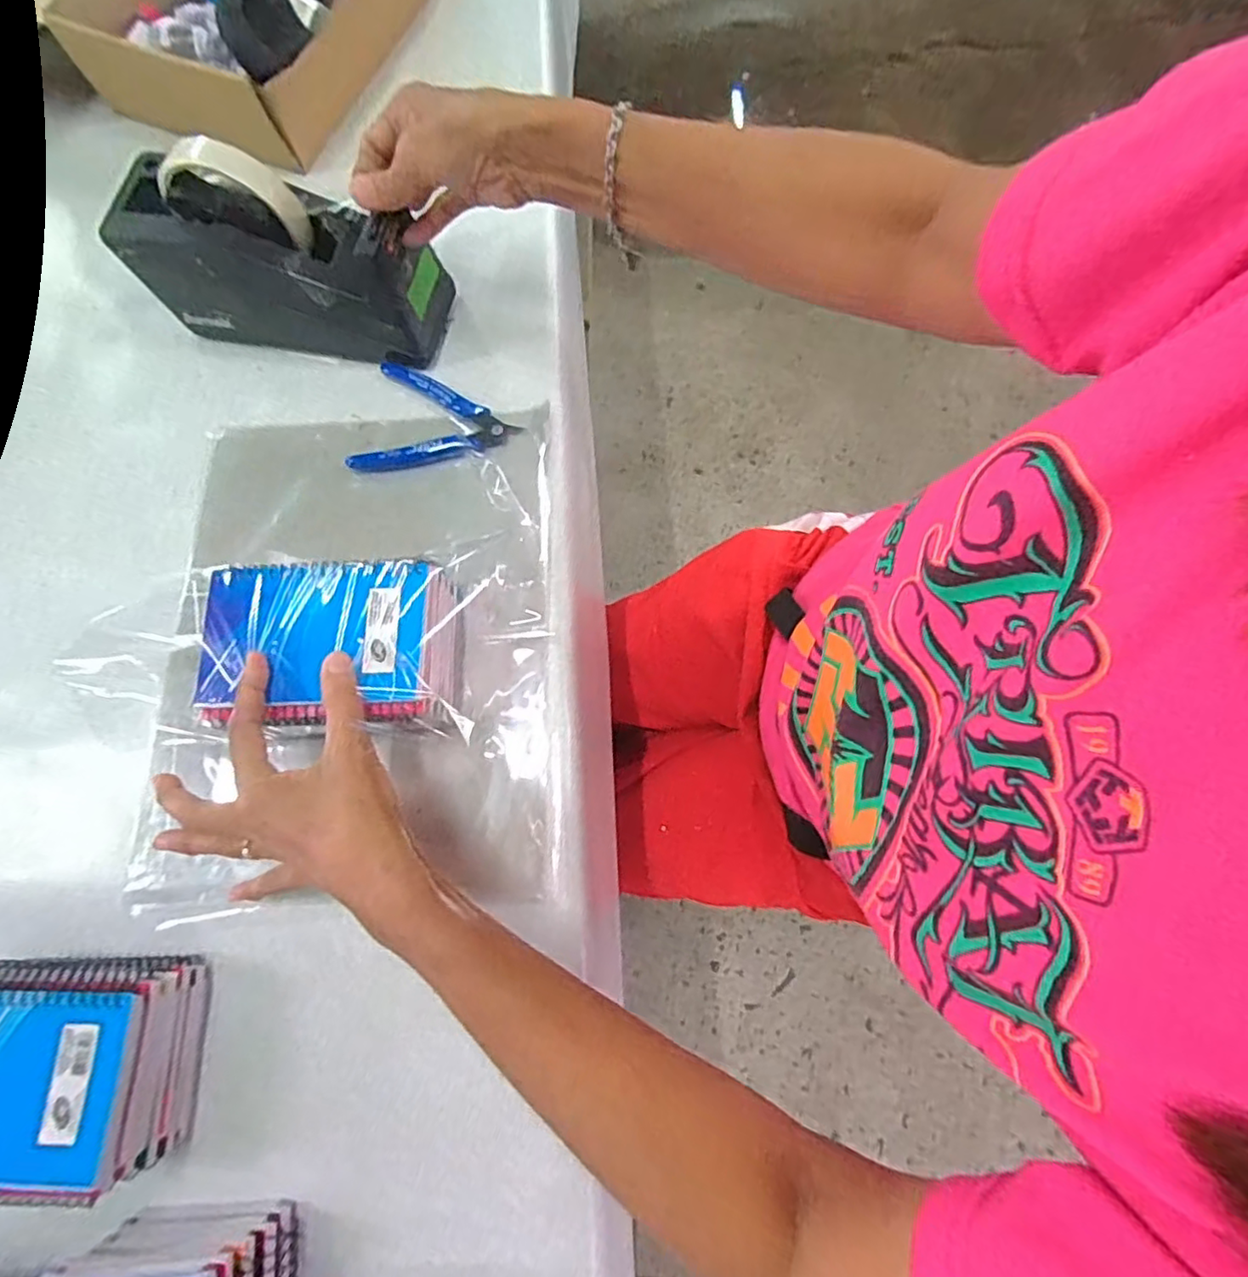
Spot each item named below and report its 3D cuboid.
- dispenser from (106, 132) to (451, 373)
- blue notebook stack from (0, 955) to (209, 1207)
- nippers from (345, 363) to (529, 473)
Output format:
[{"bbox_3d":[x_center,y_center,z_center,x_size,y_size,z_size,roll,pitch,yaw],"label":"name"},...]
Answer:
[{"bbox_3d":[-0.232,-0.260,0.417,0.191,0.112,0.068,11,75,5],"label":"dispenser"},{"bbox_3d":[-0.309,0.229,0.330,0.129,0.063,0.096,0,75,2],"label":"blue notebook stack"},{"bbox_3d":[-0.134,-0.154,0.448,0.114,0.010,0.084,11,75,5],"label":"nippers"}]

